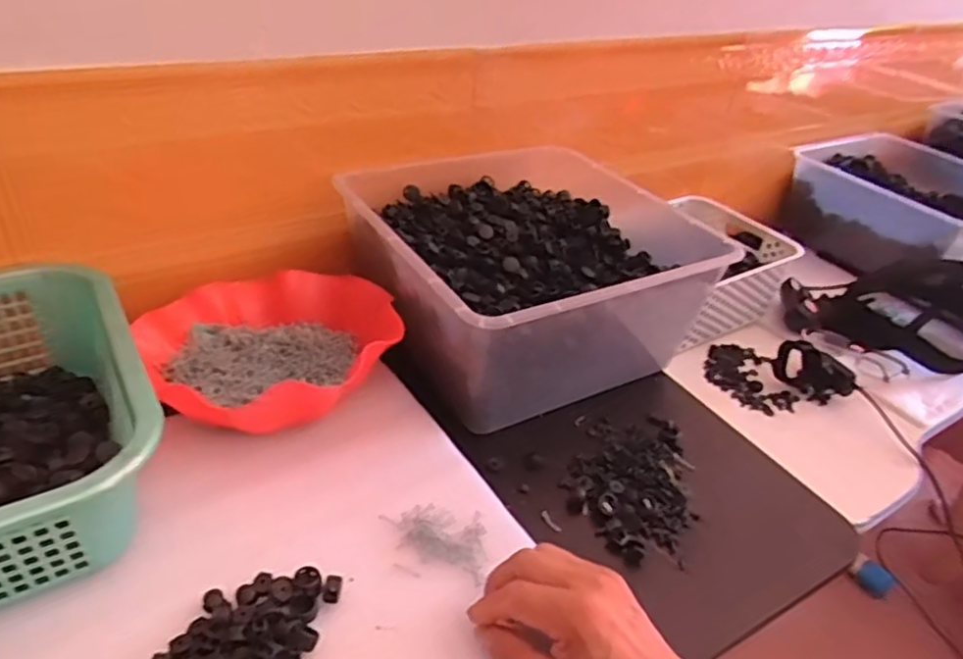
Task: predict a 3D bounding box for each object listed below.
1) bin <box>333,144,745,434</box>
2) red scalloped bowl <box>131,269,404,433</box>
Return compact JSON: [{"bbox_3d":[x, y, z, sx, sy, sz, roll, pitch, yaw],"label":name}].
[{"bbox_3d":[0.040,-0.068,0.680,0.294,0.124,0.302,-16,41,-28],"label":"bin"},{"bbox_3d":[-0.185,0.005,0.594,0.207,0.059,0.201,5,36,-3],"label":"red scalloped bowl"}]

